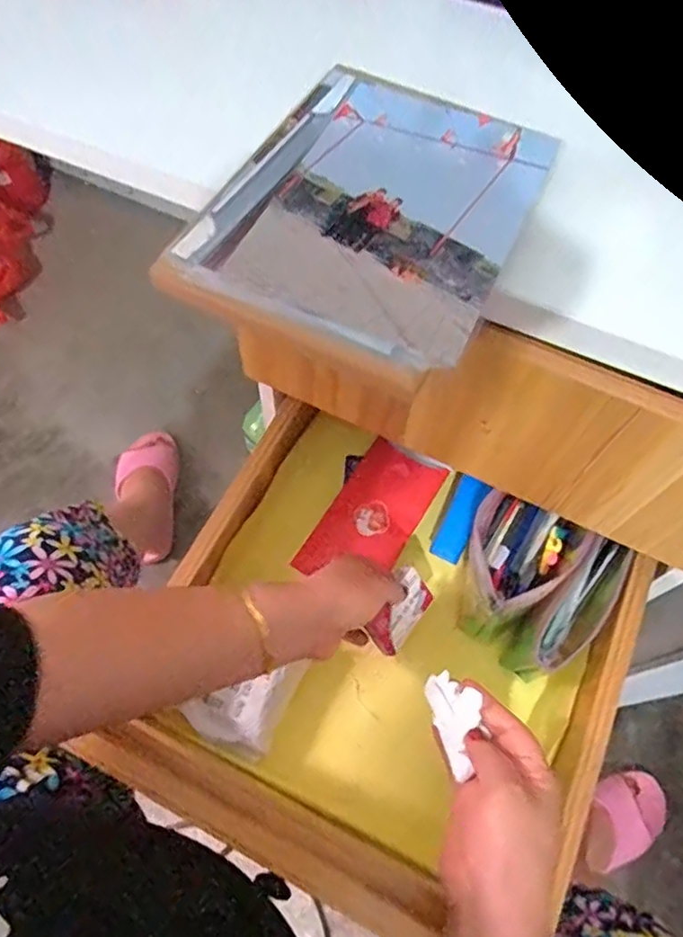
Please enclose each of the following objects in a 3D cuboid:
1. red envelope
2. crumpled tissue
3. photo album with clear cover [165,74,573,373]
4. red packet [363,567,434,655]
[{"bbox_3d":[0.030,0.047,0.596,0.083,0.023,0.154,31,67,13],"label":"red envelope"},{"bbox_3d":[0.081,0.175,0.421,0.026,0.046,0.066,-9,65,-6],"label":"crumpled tissue"},{"bbox_3d":[0.021,-0.148,0.335,0.155,0.007,0.184,25,66,10],"label":"photo album with clear cover"},{"bbox_3d":[0.051,0.120,0.517,0.071,0.011,0.041,-44,105,-32],"label":"red packet"}]

